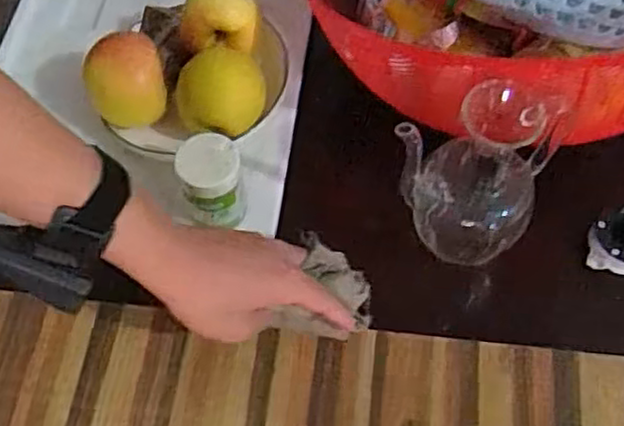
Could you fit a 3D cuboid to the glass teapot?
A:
[{"bbox_3d":[0.124,-0.030,0.549,0.102,0.142,0.089,32,67,17],"label":"glass teapot"}]

